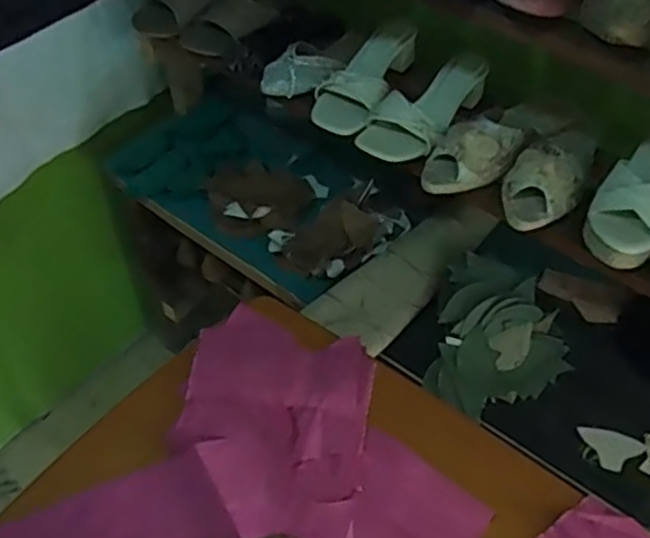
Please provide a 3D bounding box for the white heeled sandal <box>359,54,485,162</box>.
[{"bbox_3d":[0.145,-0.233,0.957,0.108,0.066,0.227,24,53,18],"label":"white heeled sandal"}]

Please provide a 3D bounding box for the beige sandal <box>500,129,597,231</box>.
[{"bbox_3d":[0.288,-0.136,0.869,0.094,0.063,0.208,21,52,16],"label":"beige sandal"}]

